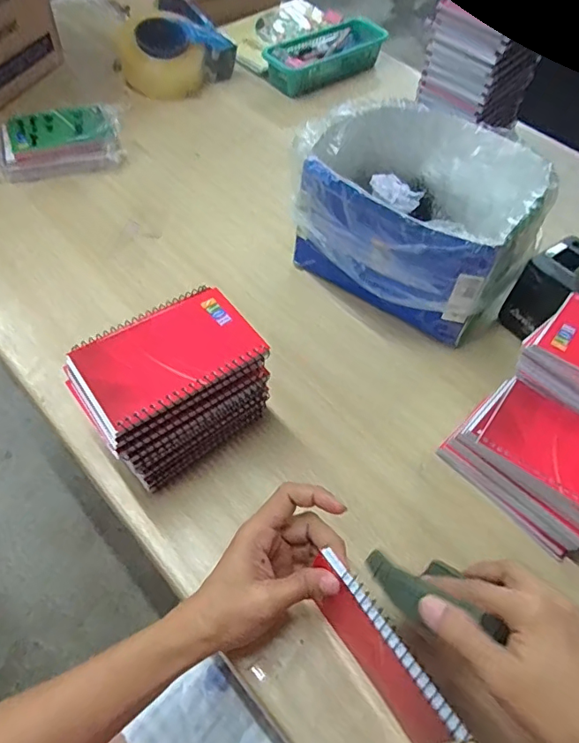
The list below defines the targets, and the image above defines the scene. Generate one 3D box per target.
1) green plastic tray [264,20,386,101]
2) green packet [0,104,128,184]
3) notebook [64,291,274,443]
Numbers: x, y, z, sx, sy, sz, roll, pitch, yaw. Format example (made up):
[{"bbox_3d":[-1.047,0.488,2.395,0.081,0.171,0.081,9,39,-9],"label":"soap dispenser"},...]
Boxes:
[{"bbox_3d":[0.062,-0.538,0.880,0.229,0.053,0.094,-32,63,-23],"label":"green plastic tray"},{"bbox_3d":[-0.314,-0.310,0.692,0.170,0.052,0.092,-16,58,-15],"label":"green packet"},{"bbox_3d":[-0.092,-0.013,0.396,0.132,0.009,0.082,-29,62,-22],"label":"notebook"}]

